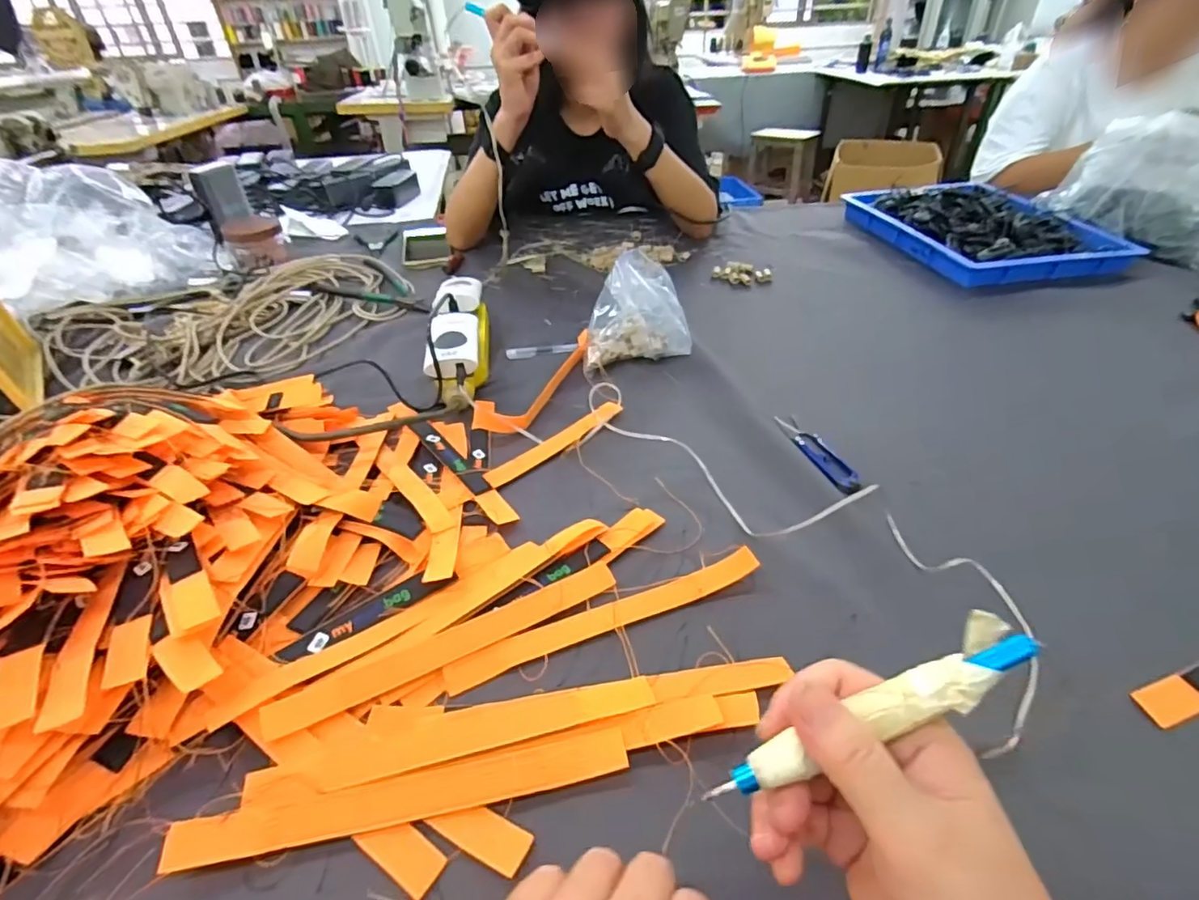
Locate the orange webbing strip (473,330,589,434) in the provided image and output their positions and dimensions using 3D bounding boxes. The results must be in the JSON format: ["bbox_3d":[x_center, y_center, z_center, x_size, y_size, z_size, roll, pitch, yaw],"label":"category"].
[{"bbox_3d":[-0.070,-0.081,0.618,0.061,0.018,0.186,14,41,19],"label":"orange webbing strip"}]

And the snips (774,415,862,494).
[{"bbox_3d":[0.201,0.002,0.515,0.030,0.009,0.114,-11,39,-10],"label":"snips"}]

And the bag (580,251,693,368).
[{"bbox_3d":[0.034,-0.164,0.651,0.126,0.101,0.094,-13,40,-12],"label":"bag"}]

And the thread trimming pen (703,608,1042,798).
[{"bbox_3d":[0.103,0.101,0.216,0.132,0.014,0.025,-26,41,-1],"label":"thread trimming pen"}]

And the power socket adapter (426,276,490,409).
[{"bbox_3d":[-0.160,-0.134,0.645,0.057,0.072,0.232,-6,39,-4],"label":"power socket adapter"}]

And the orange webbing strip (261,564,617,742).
[{"bbox_3d":[-0.091,0.121,0.360,0.221,0.010,0.023,-20,45,-22],"label":"orange webbing strip"}]

